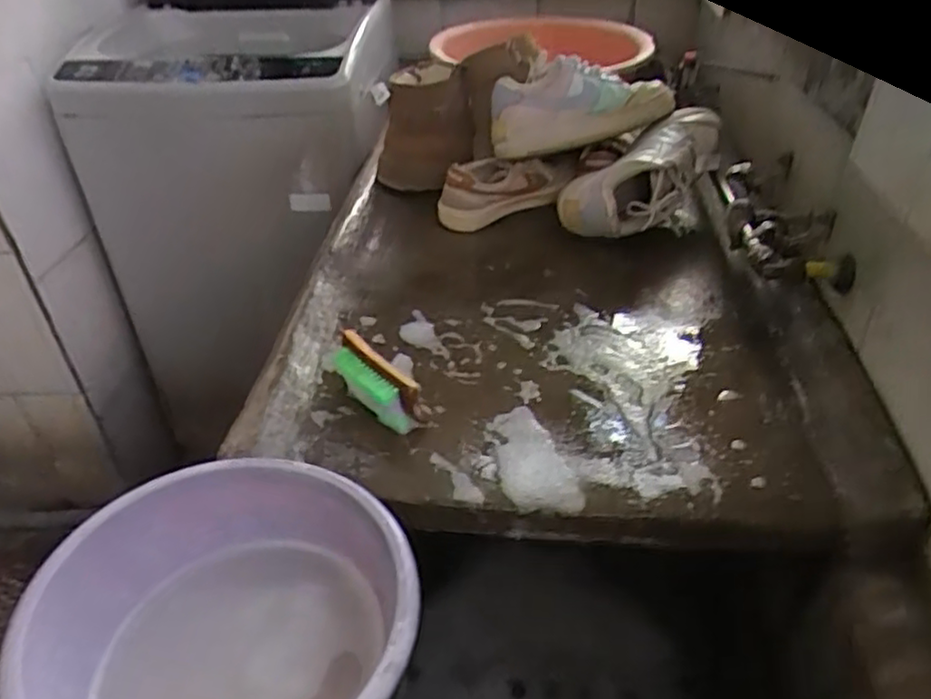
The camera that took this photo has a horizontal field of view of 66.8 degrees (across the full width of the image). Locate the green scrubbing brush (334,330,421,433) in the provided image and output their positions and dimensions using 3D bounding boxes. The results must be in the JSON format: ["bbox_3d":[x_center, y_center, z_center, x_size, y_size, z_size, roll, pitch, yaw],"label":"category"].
[{"bbox_3d":[-0.090,0.035,0.681,0.034,0.058,0.108,-27,42,-28],"label":"green scrubbing brush"}]

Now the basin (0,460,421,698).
[{"bbox_3d":[-0.164,0.203,0.503,0.252,0.094,0.255,-2,36,2],"label":"basin"}]

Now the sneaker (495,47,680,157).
[{"bbox_3d":[0.156,-0.342,0.974,0.256,0.110,0.100,-17,39,-18],"label":"sneaker"}]

